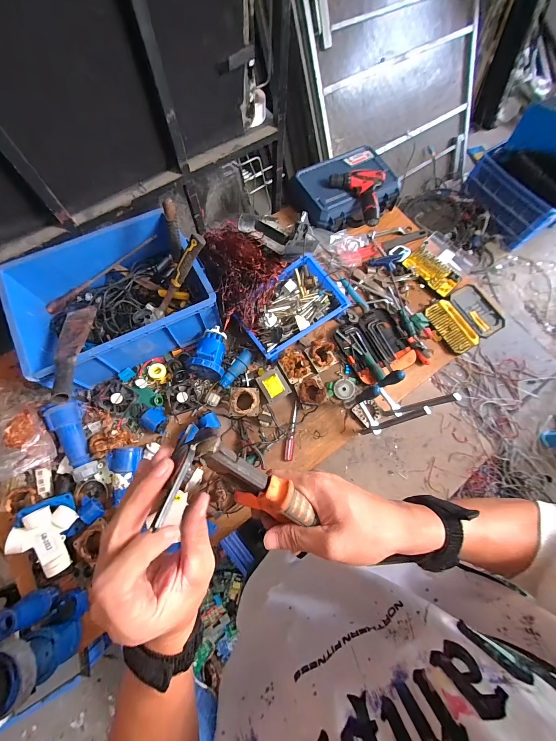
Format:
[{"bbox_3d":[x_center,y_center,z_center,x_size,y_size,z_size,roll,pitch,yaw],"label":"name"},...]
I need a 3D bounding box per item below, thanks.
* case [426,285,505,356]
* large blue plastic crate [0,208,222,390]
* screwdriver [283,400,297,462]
[{"bbox_3d":[0.619,-0.169,0.981,0.254,0.051,0.185,-29,74,-12],"label":"case"},{"bbox_3d":[-0.454,-0.202,0.820,0.466,0.158,0.387,-30,75,-12],"label":"large blue plastic crate"},{"bbox_3d":[0.035,0.172,0.837,0.026,0.030,0.168,6,70,0],"label":"screwdriver"}]

